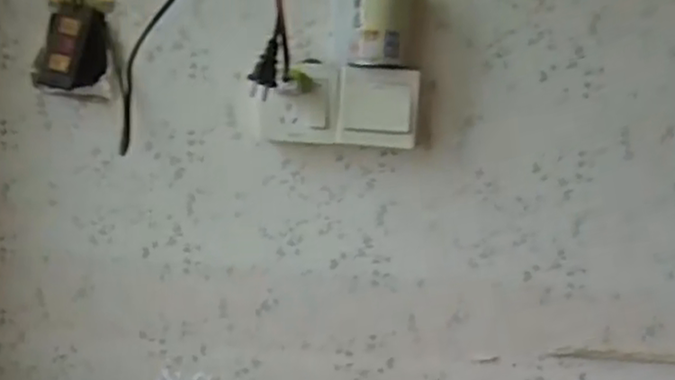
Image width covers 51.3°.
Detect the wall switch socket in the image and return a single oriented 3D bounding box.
[{"bbox_3d":[0.003,-0.091,0.766,0.169,0.080,0.042,3,3,7],"label":"wall switch socket"}]

